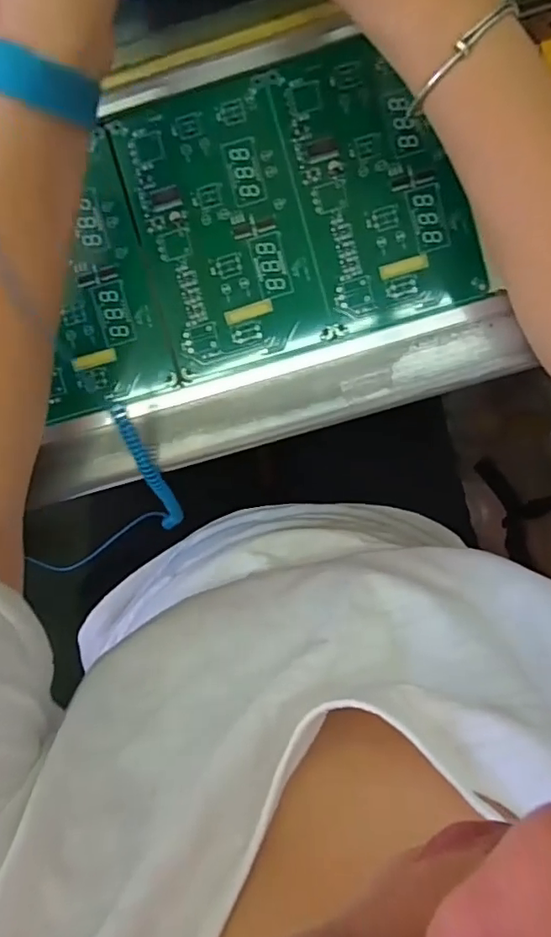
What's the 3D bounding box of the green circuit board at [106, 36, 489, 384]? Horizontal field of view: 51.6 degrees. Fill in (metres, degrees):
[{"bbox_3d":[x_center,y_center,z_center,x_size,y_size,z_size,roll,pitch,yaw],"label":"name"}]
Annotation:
[{"bbox_3d":[0.013,-0.164,0.361,0.197,0.005,0.168,-16,94,4],"label":"green circuit board"}]

